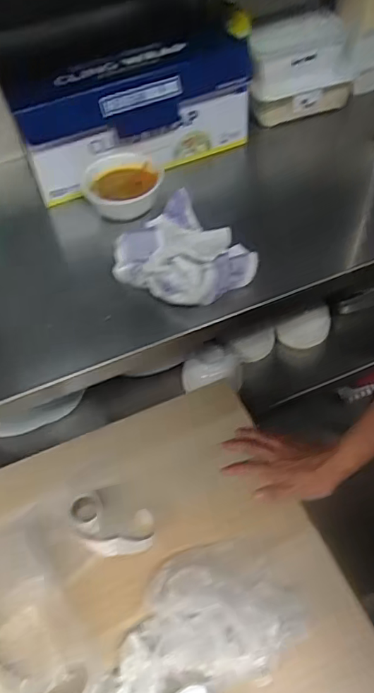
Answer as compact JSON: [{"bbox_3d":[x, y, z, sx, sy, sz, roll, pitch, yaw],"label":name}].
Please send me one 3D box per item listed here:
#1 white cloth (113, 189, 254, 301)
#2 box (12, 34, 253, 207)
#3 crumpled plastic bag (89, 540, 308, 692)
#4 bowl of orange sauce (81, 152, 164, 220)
[{"bbox_3d":[-0.003,-0.130,0.703,0.157,0.042,0.180,-40,60,-22],"label":"white cloth"},{"bbox_3d":[-0.070,-0.351,0.790,0.351,0.150,0.085,-21,55,-10],"label":"box"},{"bbox_3d":[0.002,0.293,0.564,0.235,0.084,0.149,-13,54,-5],"label":"crumpled plastic bag"},{"bbox_3d":[-0.087,-0.238,0.772,0.122,0.049,0.112,-2,54,3],"label":"bowl of orange sauce"}]

